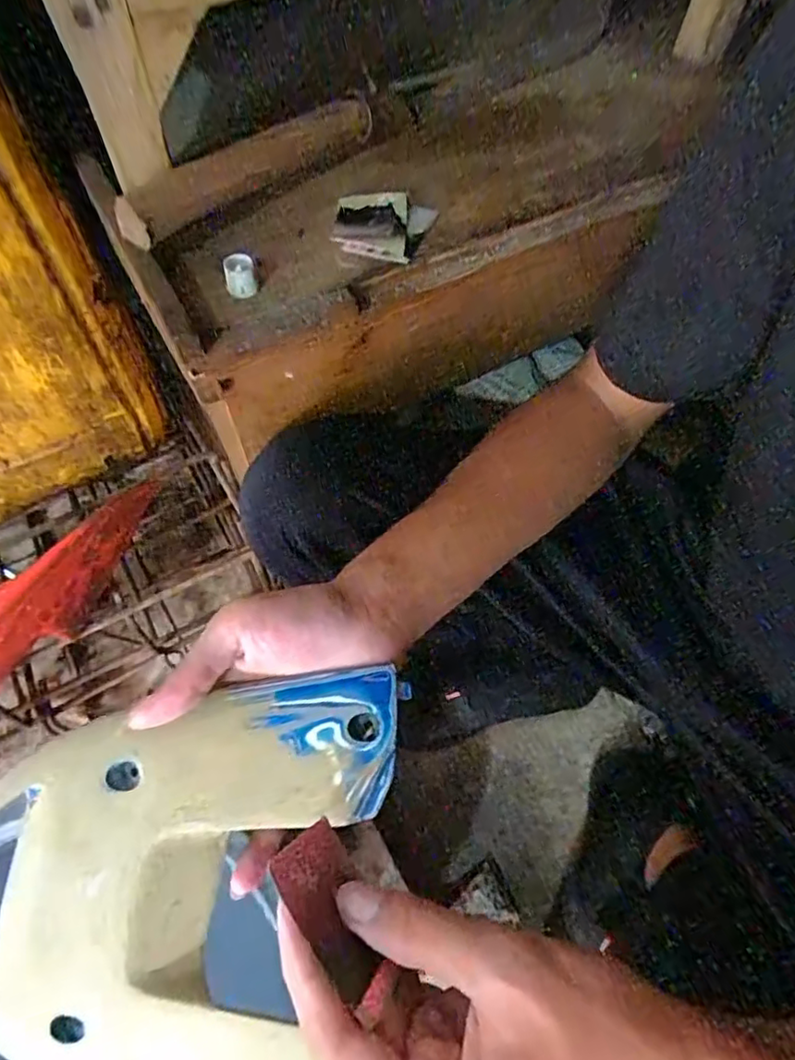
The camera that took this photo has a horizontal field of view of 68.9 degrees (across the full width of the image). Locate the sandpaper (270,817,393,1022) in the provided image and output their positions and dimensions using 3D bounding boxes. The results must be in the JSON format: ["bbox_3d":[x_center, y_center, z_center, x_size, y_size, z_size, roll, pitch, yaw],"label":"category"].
[{"bbox_3d":[-0.022,0.134,0.207,0.032,0.004,0.054,-7,51,-52],"label":"sandpaper"}]

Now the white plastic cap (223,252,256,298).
[{"bbox_3d":[-0.088,-0.143,0.324,0.016,0.020,0.016,2,59,-3],"label":"white plastic cap"}]

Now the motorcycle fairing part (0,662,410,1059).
[{"bbox_3d":[-0.096,0.150,0.259,0.162,0.078,0.184,11,59,3],"label":"motorcycle fairing part"}]

